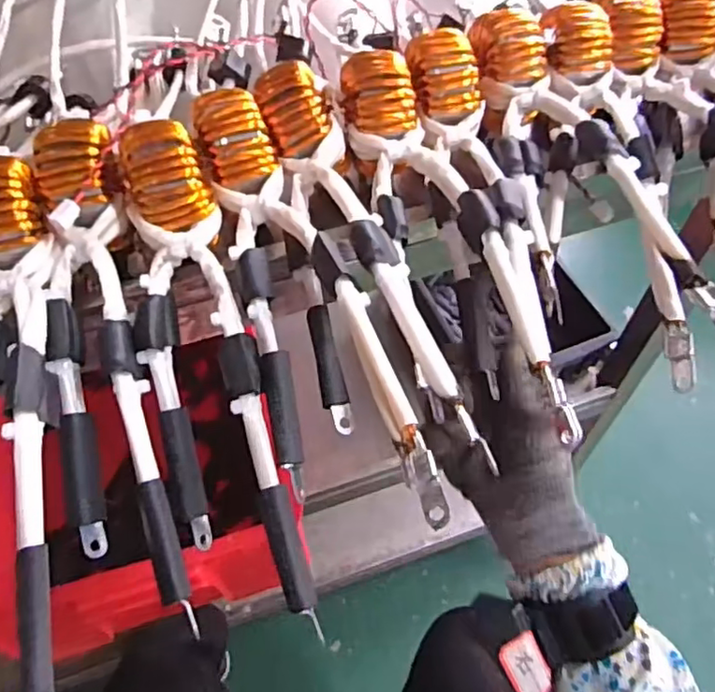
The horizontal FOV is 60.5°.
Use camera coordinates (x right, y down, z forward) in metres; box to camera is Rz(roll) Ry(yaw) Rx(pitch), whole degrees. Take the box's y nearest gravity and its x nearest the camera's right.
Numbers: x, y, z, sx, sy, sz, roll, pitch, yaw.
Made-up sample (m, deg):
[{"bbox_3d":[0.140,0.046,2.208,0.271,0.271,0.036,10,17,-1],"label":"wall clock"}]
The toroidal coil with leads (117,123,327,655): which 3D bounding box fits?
[{"bbox_3d":[-0.085,0.005,0.333,0.063,0.047,0.287,-15,76,-11],"label":"toroidal coil with leads"}]

